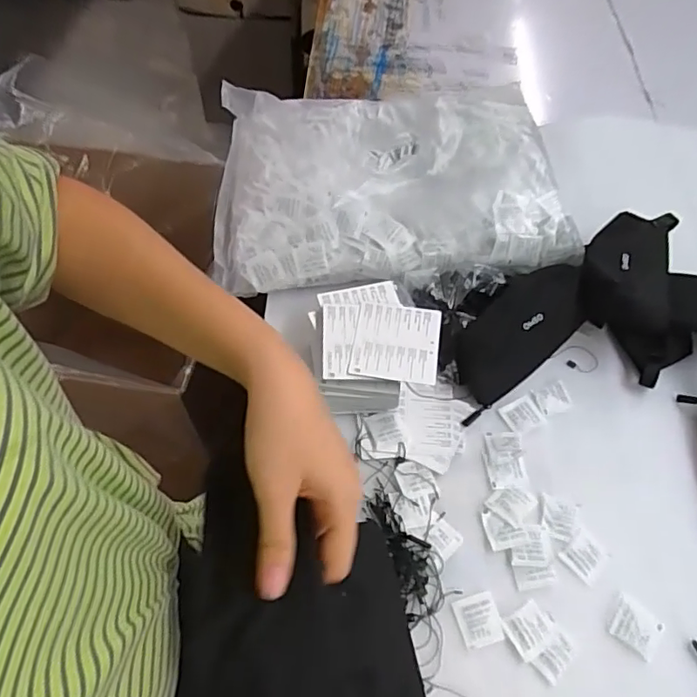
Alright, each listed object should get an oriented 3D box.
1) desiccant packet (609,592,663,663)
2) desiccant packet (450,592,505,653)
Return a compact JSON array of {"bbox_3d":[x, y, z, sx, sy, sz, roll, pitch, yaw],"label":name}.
[{"bbox_3d":[0.264,0.255,0.511,0.042,0.004,0.042,37,63,19],"label":"desiccant packet"},{"bbox_3d":[0.119,0.247,0.506,0.038,0.004,0.040,-13,59,-10],"label":"desiccant packet"}]

